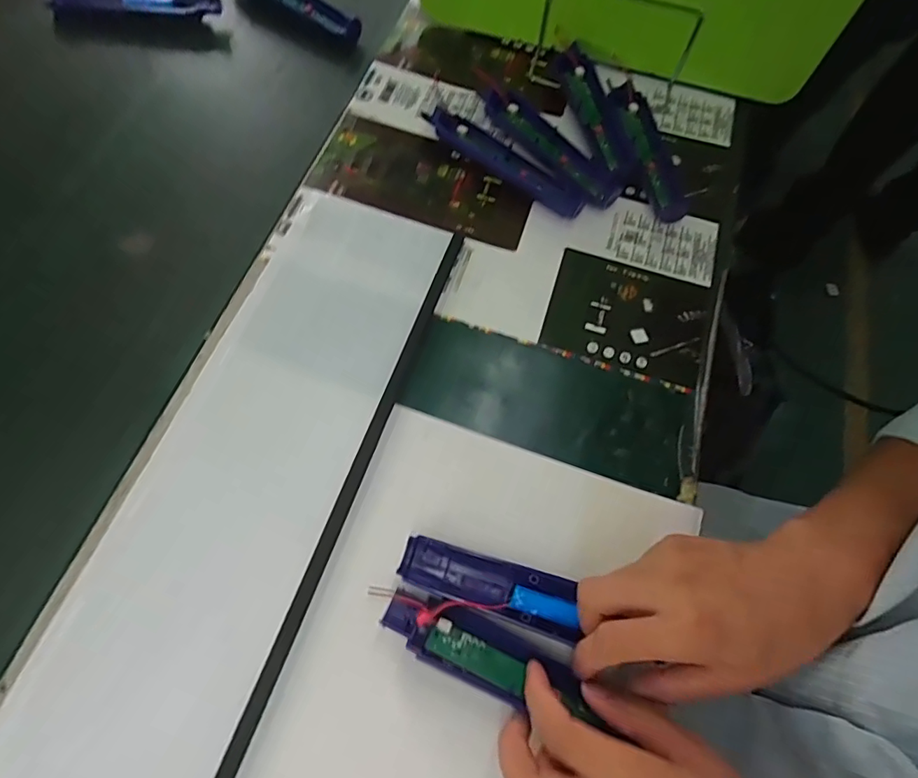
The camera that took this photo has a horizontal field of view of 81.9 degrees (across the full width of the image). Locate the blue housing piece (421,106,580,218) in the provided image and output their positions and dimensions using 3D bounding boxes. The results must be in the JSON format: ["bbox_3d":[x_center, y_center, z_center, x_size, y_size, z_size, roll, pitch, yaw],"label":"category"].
[{"bbox_3d":[0.040,-0.210,0.487,0.167,0.017,0.032,36,69,10],"label":"blue housing piece"}]

